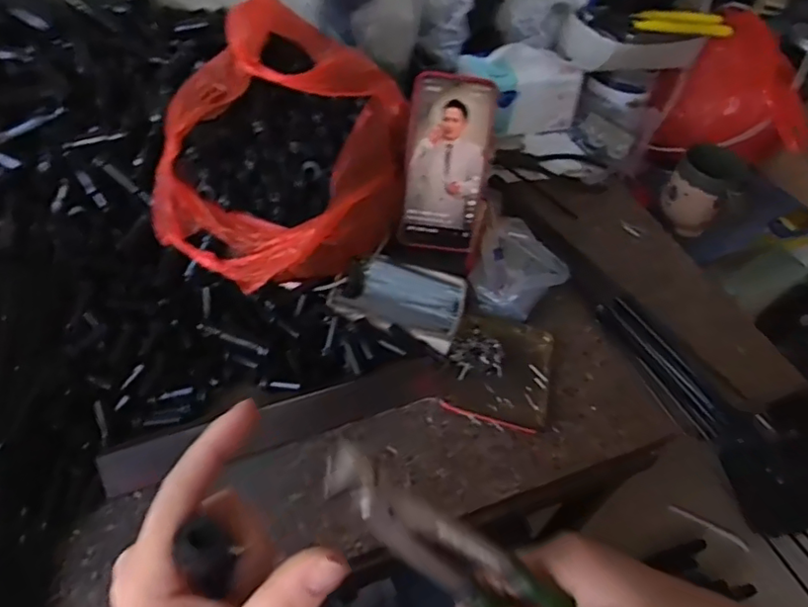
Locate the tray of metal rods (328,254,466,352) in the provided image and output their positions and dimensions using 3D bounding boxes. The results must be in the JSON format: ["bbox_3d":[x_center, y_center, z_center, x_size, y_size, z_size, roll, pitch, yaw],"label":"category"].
[{"bbox_3d":[-0.003,-0.008,0.583,0.120,0.019,0.084,13,49,5],"label":"tray of metal rods"}]

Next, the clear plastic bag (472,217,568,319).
[{"bbox_3d":[0.124,-0.034,0.633,0.094,0.038,0.116,17,49,9],"label":"clear plastic bag"}]

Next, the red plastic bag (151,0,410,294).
[{"bbox_3d":[-0.110,-0.138,0.558,0.218,0.184,0.246,4,49,-3],"label":"red plastic bag"}]

